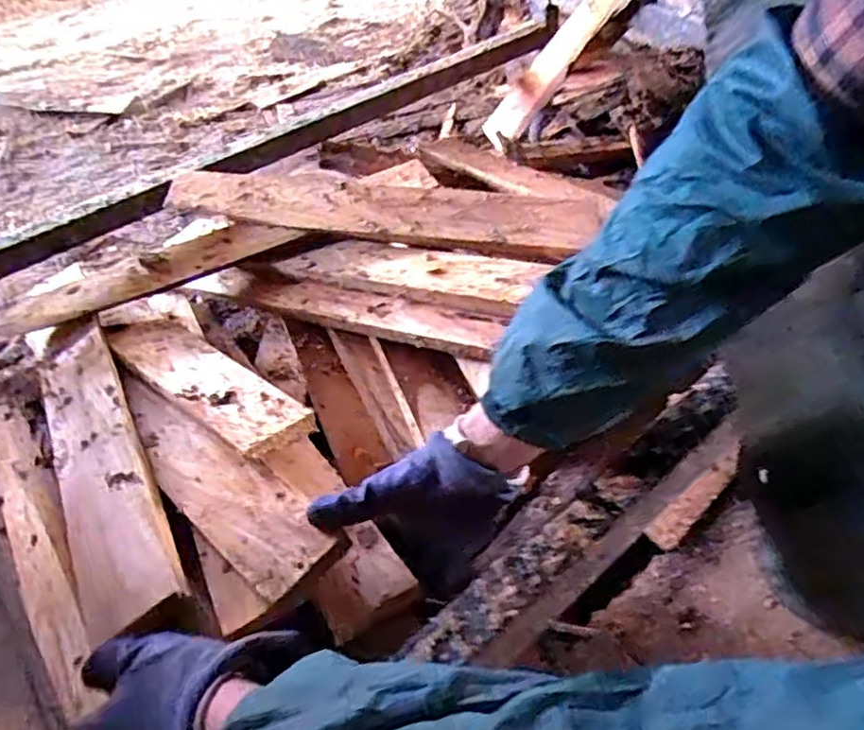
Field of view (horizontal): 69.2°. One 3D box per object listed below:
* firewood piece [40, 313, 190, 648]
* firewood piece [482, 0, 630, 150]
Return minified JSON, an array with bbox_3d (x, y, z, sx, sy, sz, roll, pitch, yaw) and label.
[{"bbox_3d":[-0.303,0.079,0.560,0.097,0.019,0.350,-42,53,2],"label":"firewood piece"},{"bbox_3d":[0.239,-0.507,0.886,0.053,0.471,0.051,22,38,-31],"label":"firewood piece"}]

